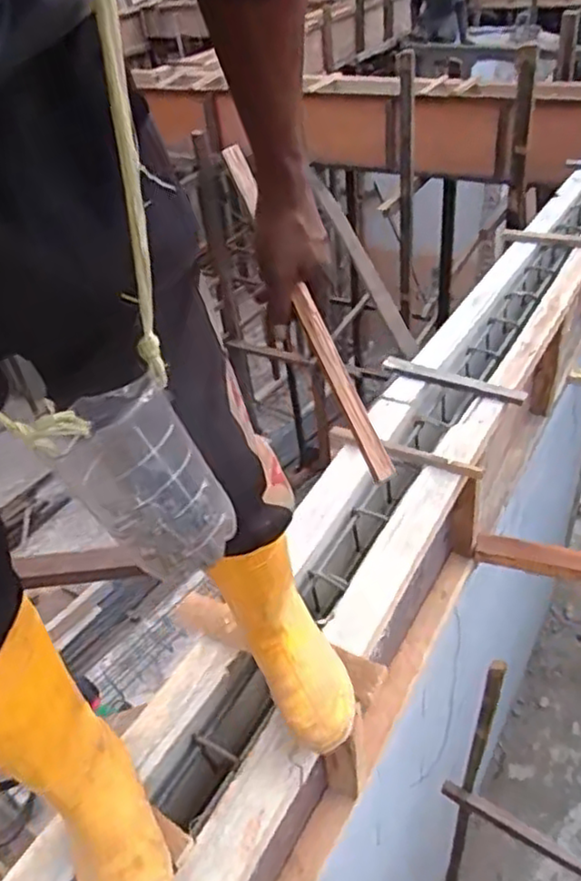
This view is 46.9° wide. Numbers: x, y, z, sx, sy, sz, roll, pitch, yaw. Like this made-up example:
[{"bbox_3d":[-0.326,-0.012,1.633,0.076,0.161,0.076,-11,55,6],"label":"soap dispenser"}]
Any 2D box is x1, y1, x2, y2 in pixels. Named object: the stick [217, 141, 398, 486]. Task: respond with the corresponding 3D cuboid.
[{"bbox_3d":[0.012,-0.115,0.588,0.018,0.019,0.325,-22,81,-18],"label":"stick"}]

